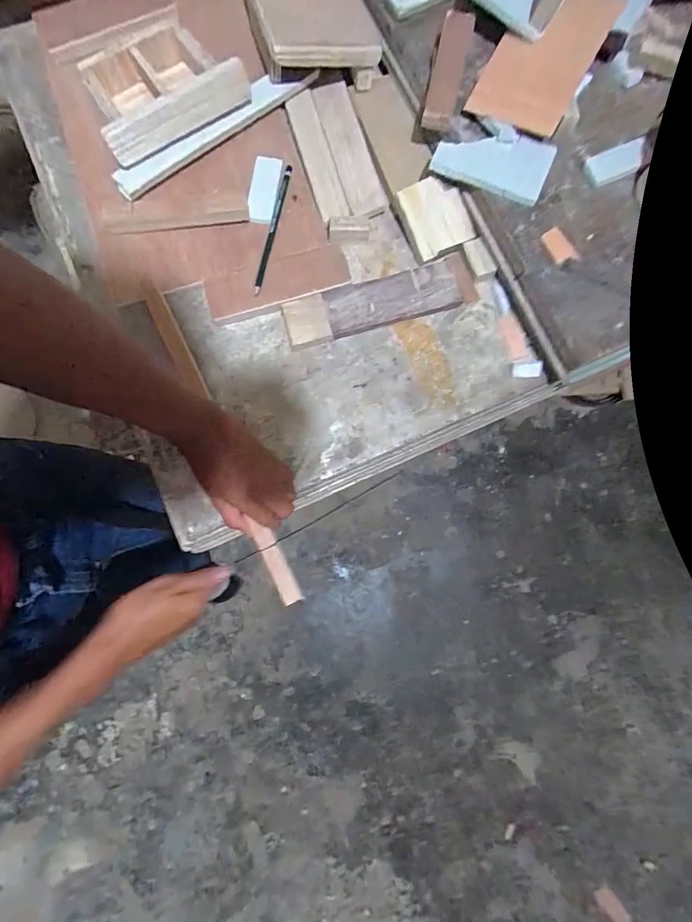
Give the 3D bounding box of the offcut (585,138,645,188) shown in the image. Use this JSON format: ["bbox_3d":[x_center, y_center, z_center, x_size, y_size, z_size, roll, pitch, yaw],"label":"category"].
[{"bbox_3d":[0.286,-0.315,0.438,0.068,0.007,0.033,-21,82,-5],"label":"offcut"}]

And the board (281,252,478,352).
[{"bbox_3d":[0.037,-0.177,0.465,0.211,0.017,0.052,-17,81,-4],"label":"board"}]

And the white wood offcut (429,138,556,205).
[{"bbox_3d":[0.154,-0.315,0.436,0.115,0.017,0.062,24,81,2],"label":"white wood offcut"}]

